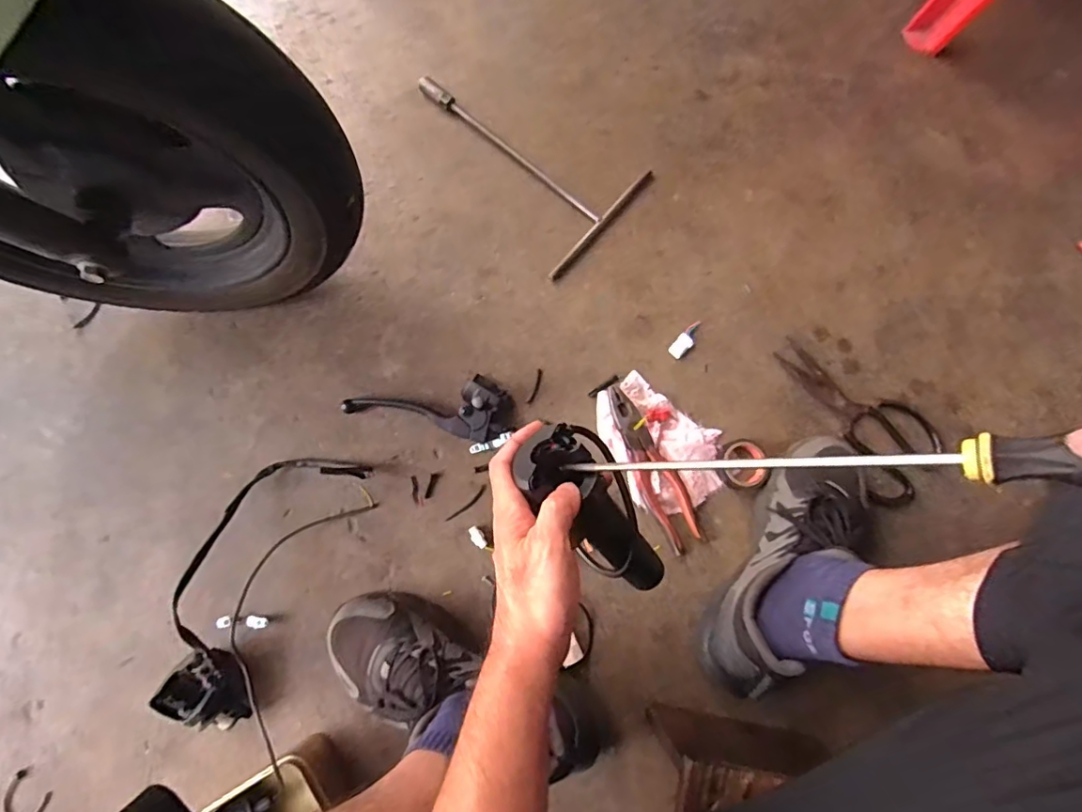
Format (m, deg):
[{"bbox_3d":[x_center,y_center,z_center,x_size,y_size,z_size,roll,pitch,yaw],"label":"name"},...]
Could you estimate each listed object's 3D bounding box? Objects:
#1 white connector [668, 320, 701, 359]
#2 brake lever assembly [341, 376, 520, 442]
[{"bbox_3d":[0.176,-0.080,0.638,0.019,0.009,0.055,43,80,7],"label":"white connector"},{"bbox_3d":[-0.121,-0.013,0.588,0.186,0.054,0.073,13,78,1],"label":"brake lever assembly"}]

